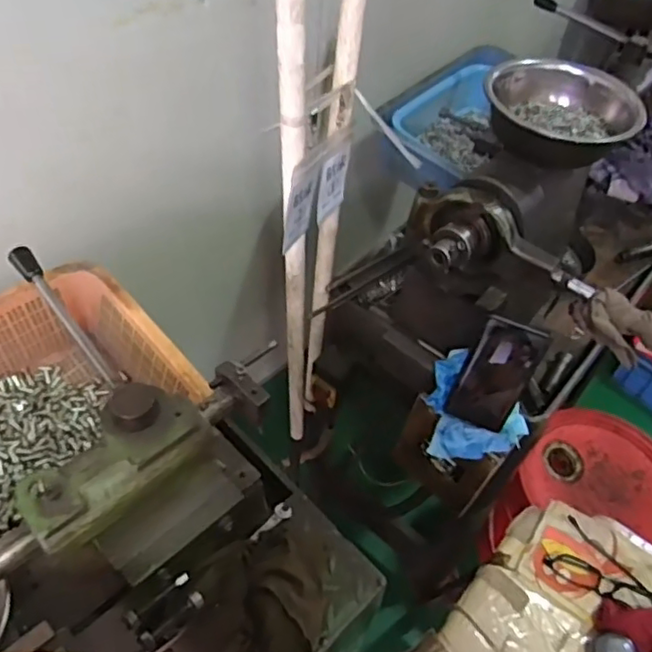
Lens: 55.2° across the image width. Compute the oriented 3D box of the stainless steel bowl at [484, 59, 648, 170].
[{"bbox_3d":[0.266,-0.253,0.737,0.153,0.070,0.153,3,50,-4],"label":"stainless steel bowl"}]

